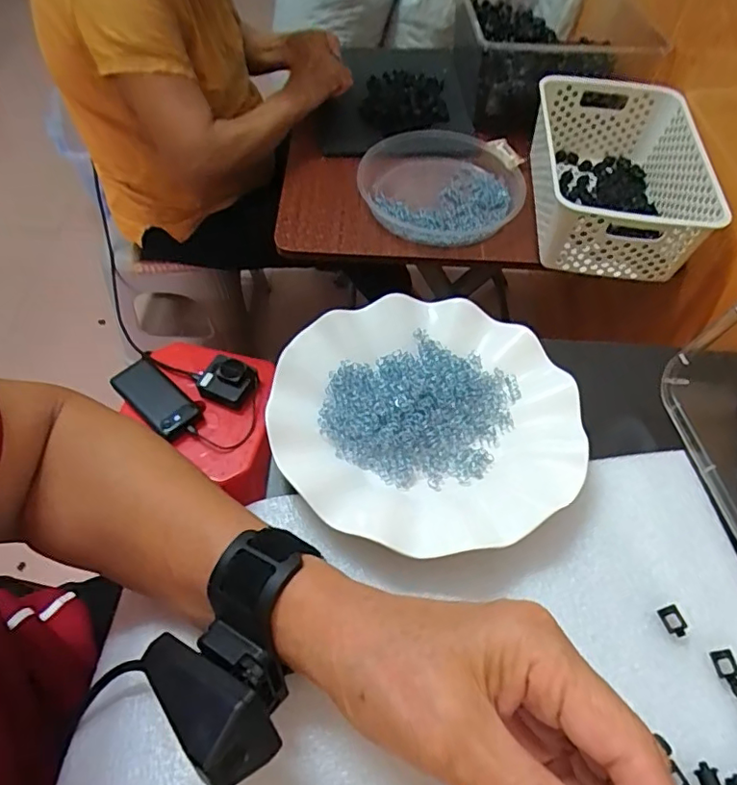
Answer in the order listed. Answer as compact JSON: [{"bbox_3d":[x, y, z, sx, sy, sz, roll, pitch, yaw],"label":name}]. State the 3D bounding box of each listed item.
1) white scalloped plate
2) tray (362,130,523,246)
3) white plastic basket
[{"bbox_3d":[0.033,0.009,0.334,0.176,0.022,0.176,1,56,-2],"label":"white scalloped plate"},{"bbox_3d":[0.109,-0.298,0.795,0.215,0.043,0.234,1,56,-2],"label":"tray"},{"bbox_3d":[0.335,-0.305,0.773,0.202,0.107,0.316,6,56,1],"label":"white plastic basket"}]

